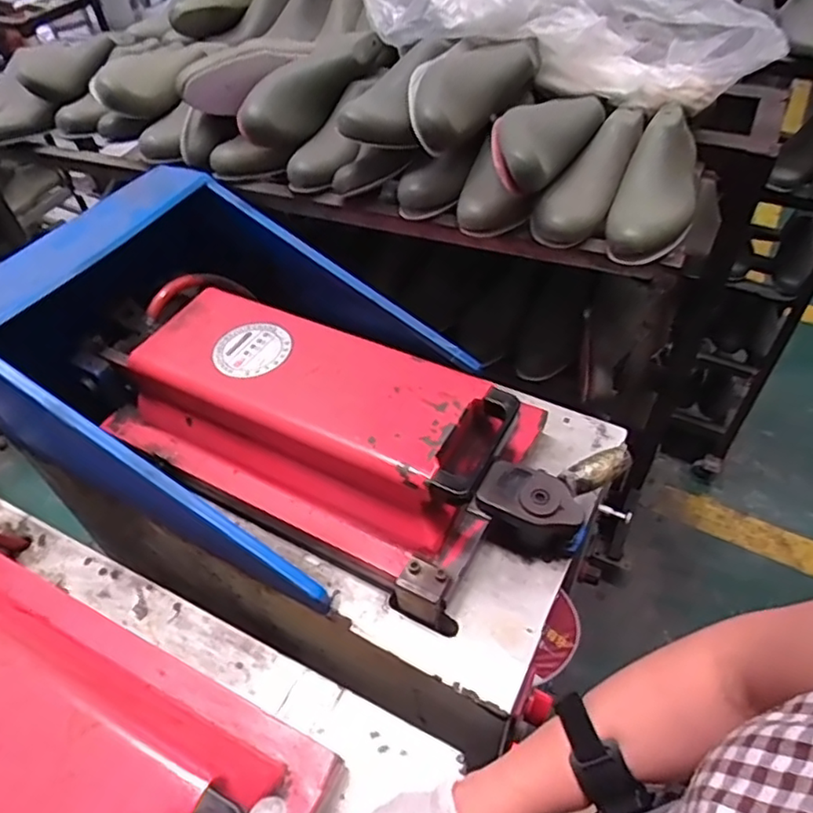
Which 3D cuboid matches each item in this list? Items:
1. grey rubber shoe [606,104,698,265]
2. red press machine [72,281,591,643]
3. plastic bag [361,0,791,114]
[{"bbox_3d":[0.307,-0.272,0.741,0.086,0.082,0.252,17,51,17],"label":"grey rubber shoe"},{"bbox_3d":[-0.095,0.010,0.752,0.619,0.123,0.282,22,53,21],"label":"red press machine"},{"bbox_3d":[0.204,-0.529,0.822,0.546,0.165,0.194,14,50,15],"label":"plastic bag"}]

